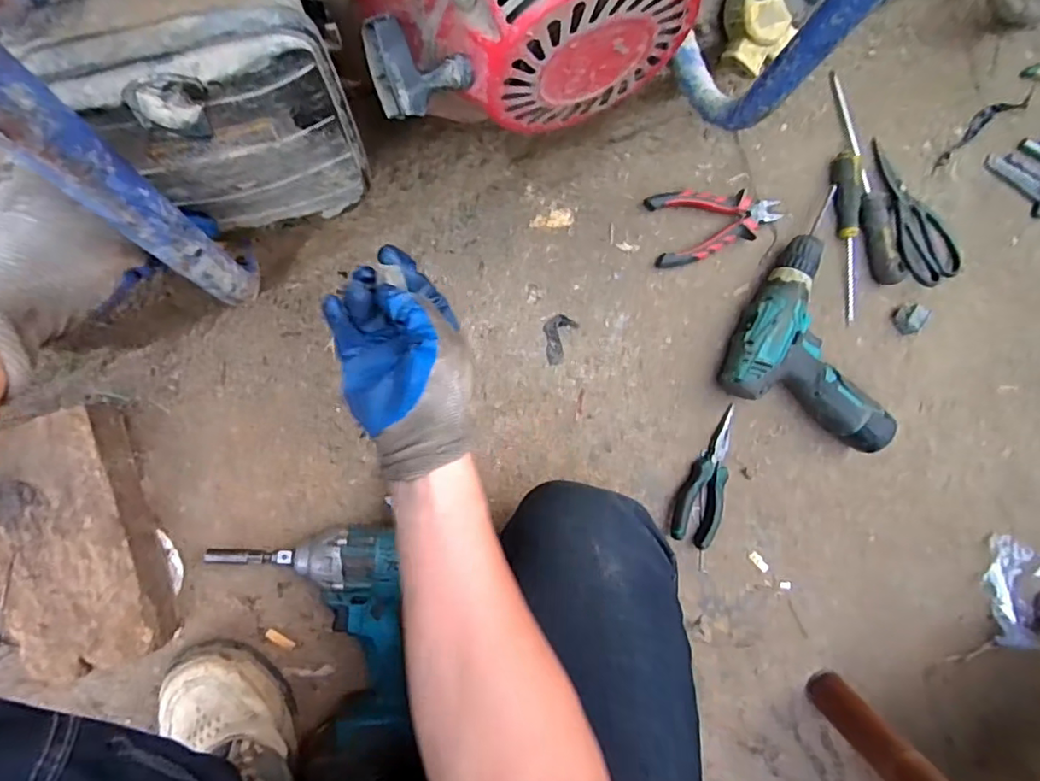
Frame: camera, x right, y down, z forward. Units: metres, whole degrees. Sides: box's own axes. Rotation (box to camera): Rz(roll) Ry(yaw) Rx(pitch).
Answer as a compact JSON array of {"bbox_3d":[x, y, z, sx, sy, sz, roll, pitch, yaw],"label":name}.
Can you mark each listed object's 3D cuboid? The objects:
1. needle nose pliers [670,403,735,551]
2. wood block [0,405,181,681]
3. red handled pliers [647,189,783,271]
[{"bbox_3d":[0.202,0.092,0.622,0.047,0.017,0.145,24,81,-2],"label":"needle nose pliers"},{"bbox_3d":[-0.381,0.133,0.506,0.113,0.078,0.208,-18,85,-8],"label":"wood block"},{"bbox_3d":[0.207,-0.179,0.620,0.132,0.023,0.073,-11,84,-7],"label":"red handled pliers"}]

